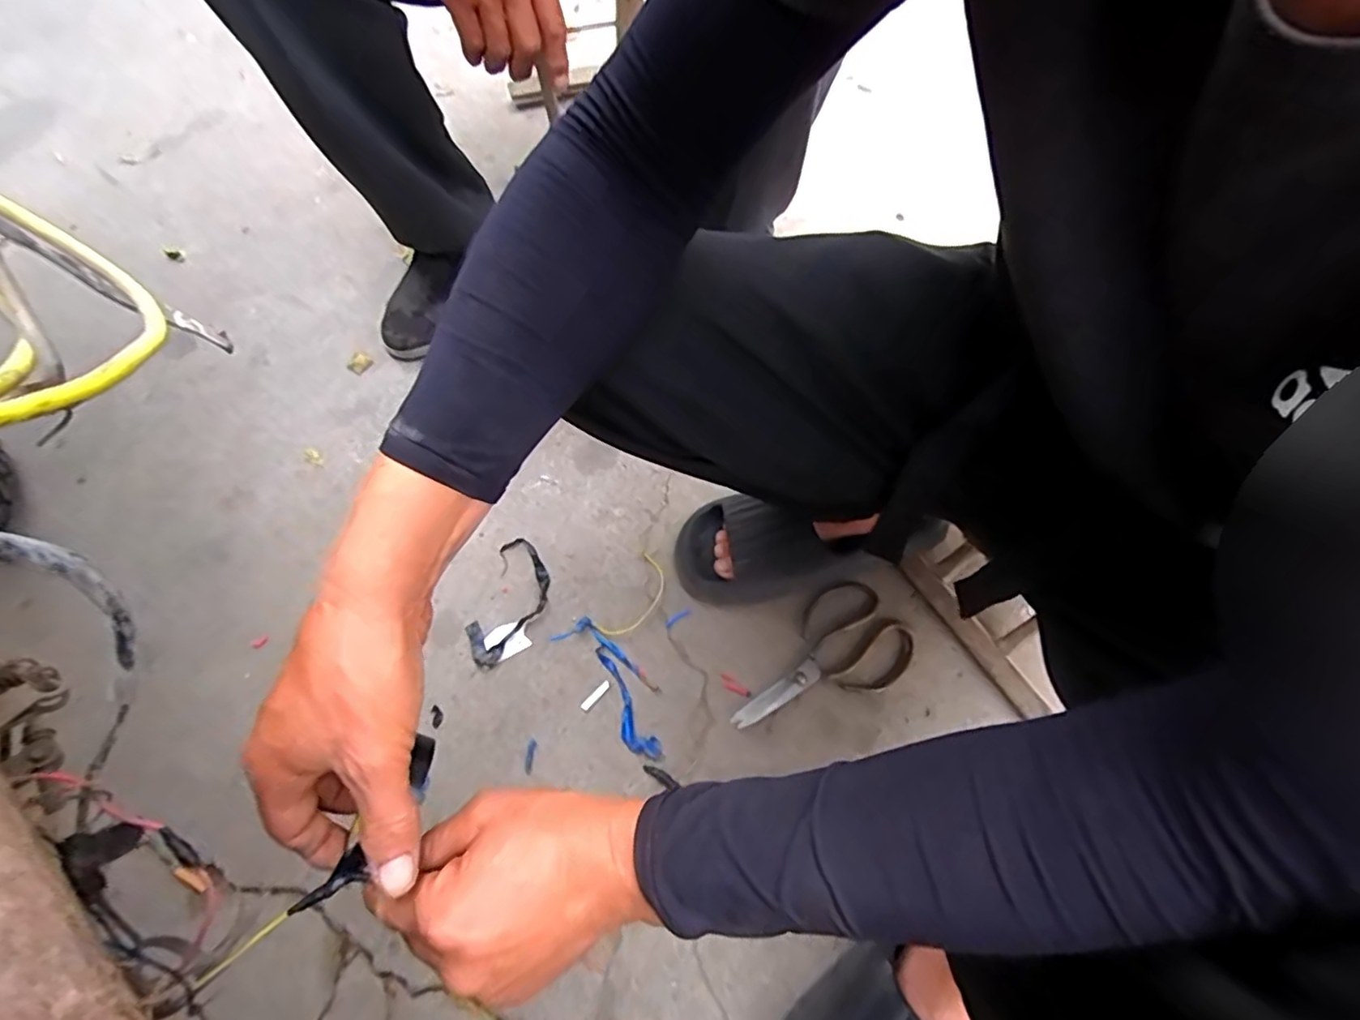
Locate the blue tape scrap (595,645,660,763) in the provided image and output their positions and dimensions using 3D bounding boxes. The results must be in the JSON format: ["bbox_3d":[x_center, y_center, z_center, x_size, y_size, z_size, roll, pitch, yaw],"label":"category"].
[{"bbox_3d":[-0.061,0.198,0.629,0.029,0.008,0.126,-30,66,-13],"label":"blue tape scrap"}]

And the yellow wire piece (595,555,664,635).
[{"bbox_3d":[-0.048,0.097,0.683,0.046,0.004,0.102,29,68,16],"label":"yellow wire piece"}]

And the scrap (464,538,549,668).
[{"bbox_3d":[-0.187,0.103,0.686,0.068,0.013,0.146,13,64,9],"label":"scrap"}]

